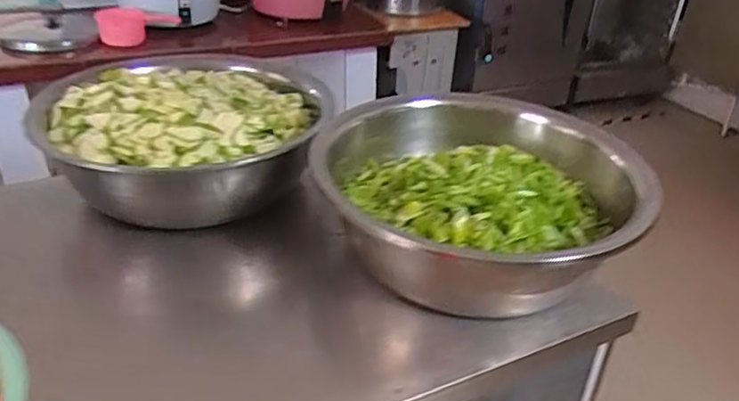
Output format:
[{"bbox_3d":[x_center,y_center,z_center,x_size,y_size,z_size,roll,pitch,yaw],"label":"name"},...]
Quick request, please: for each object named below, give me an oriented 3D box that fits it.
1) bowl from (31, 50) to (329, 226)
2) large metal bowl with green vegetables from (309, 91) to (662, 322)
[{"bbox_3d":[-0.360,-0.127,1.247,0.521,0.193,0.512,3,31,-2],"label":"bowl"},{"bbox_3d":[0.178,0.003,1.077,0.497,0.199,0.497,3,31,-2],"label":"large metal bowl with green vegetables"}]

